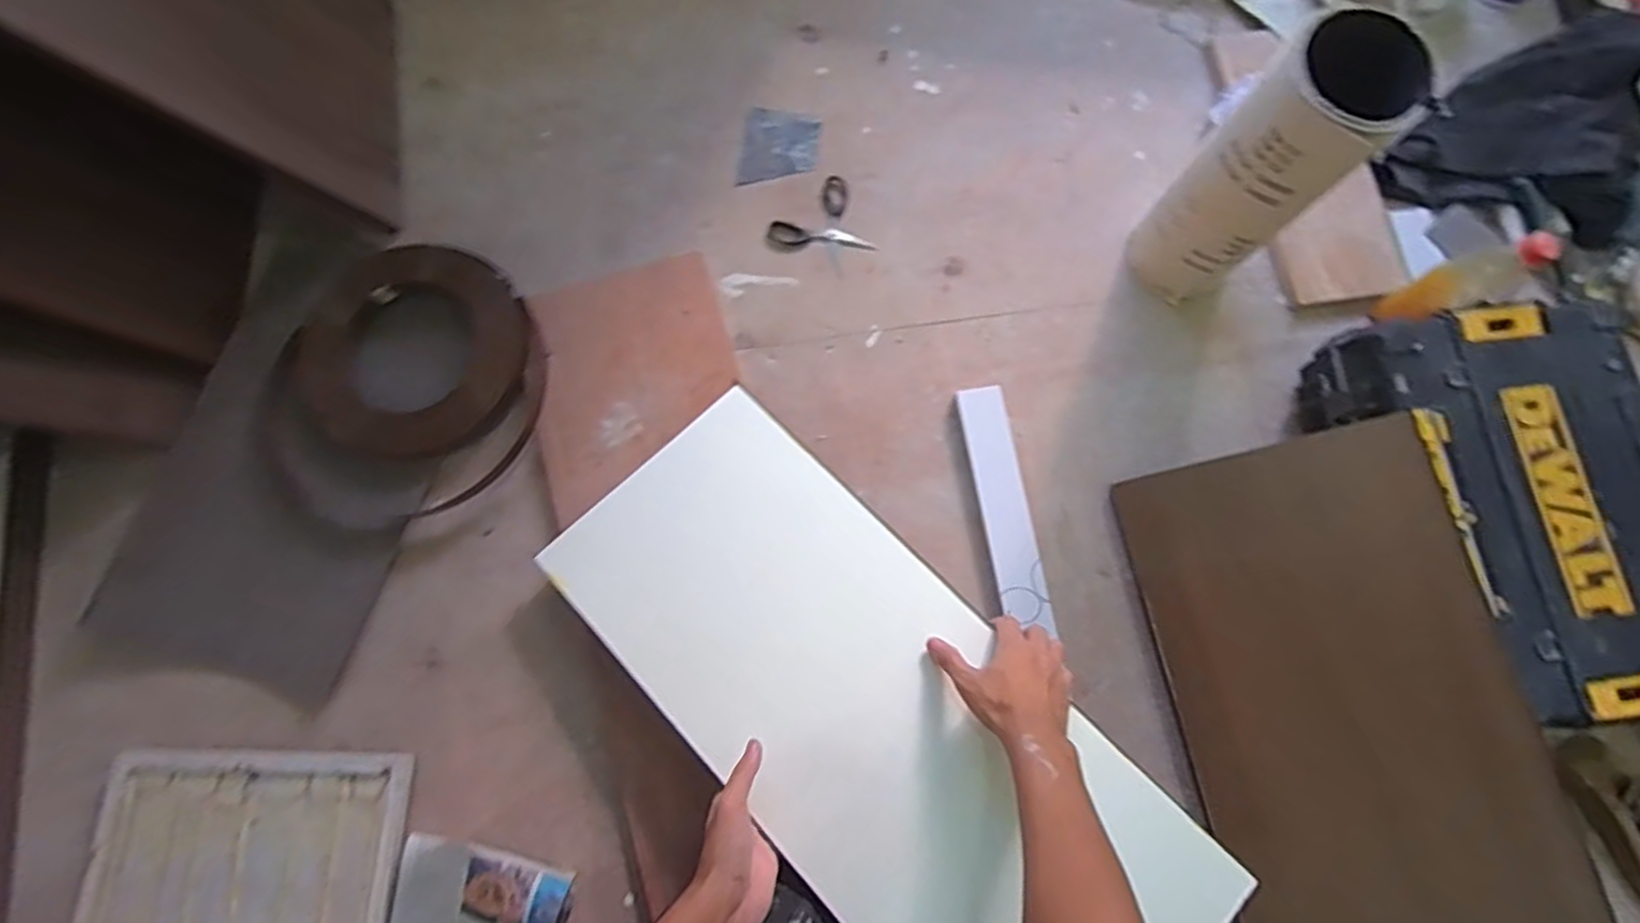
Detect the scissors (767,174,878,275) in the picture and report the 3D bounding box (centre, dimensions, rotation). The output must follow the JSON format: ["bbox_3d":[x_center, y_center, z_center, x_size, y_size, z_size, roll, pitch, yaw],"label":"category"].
[{"bbox_3d":[0.010,-0.286,0.892,0.125,0.006,0.109,-41,81,-10],"label":"scissors"}]

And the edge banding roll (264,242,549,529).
[{"bbox_3d":[-0.465,-0.092,0.808,0.295,0.026,0.327,21,77,3],"label":"edge banding roll"}]

